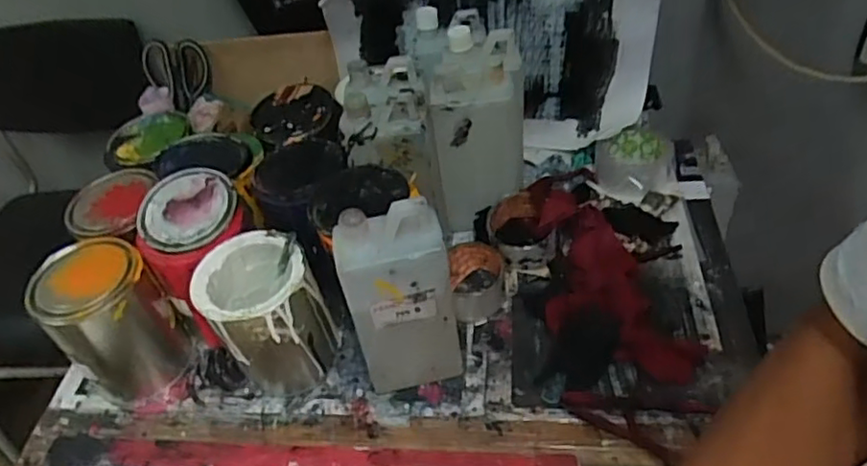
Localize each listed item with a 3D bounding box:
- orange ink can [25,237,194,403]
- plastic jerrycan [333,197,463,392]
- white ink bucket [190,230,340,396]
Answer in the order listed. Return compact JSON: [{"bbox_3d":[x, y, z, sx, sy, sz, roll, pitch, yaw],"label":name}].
[{"bbox_3d":[-0.339,0.094,0.677,0.102,0.146,0.102,-4,44,4],"label":"orange ink can"},{"bbox_3d":[-0.031,0.066,0.589,0.097,0.213,0.059,-13,44,-5],"label":"plastic jerrycan"},{"bbox_3d":[-0.172,0.085,0.659,0.111,0.145,0.116,-28,48,-19],"label":"white ink bucket"}]

